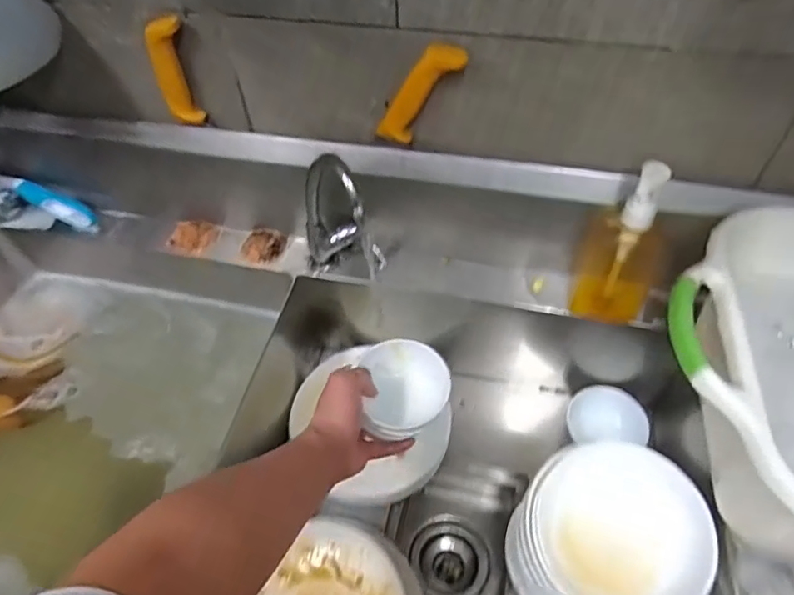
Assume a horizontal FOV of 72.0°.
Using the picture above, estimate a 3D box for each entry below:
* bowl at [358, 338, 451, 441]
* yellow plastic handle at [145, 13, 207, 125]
[{"bbox_3d":[0.011,0.109,0.623,0.094,0.063,0.105,-2,52,3],"label":"bowl"},{"bbox_3d":[-0.268,-0.273,0.657,0.045,0.142,0.024,-6,58,-8],"label":"yellow plastic handle"}]

